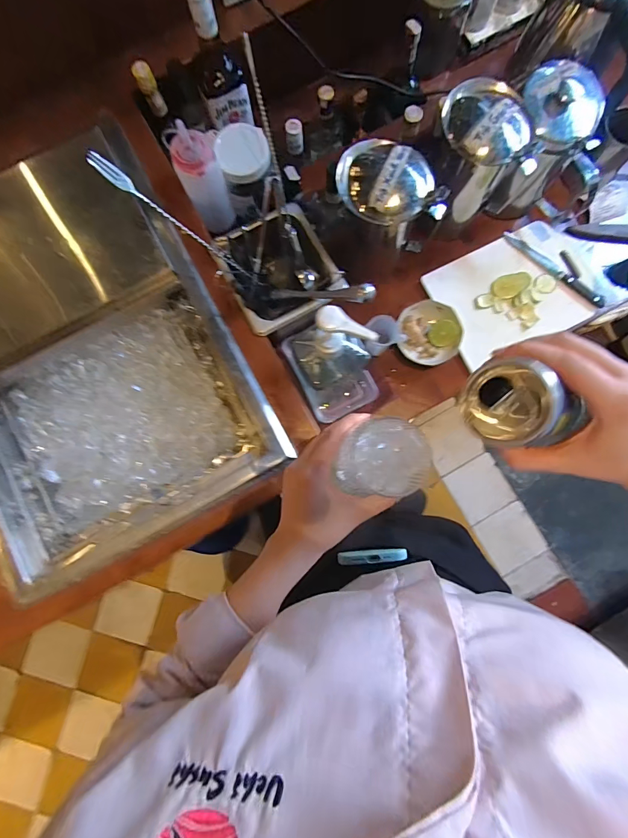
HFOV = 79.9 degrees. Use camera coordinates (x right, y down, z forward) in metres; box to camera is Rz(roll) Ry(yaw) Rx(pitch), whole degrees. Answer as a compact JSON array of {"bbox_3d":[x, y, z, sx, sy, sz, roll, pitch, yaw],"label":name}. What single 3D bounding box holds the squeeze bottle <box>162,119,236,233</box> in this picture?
[{"bbox_3d":[-0.174,-0.377,0.590,0.062,0.173,0.068,0,84,1],"label":"squeeze bottle"}]

